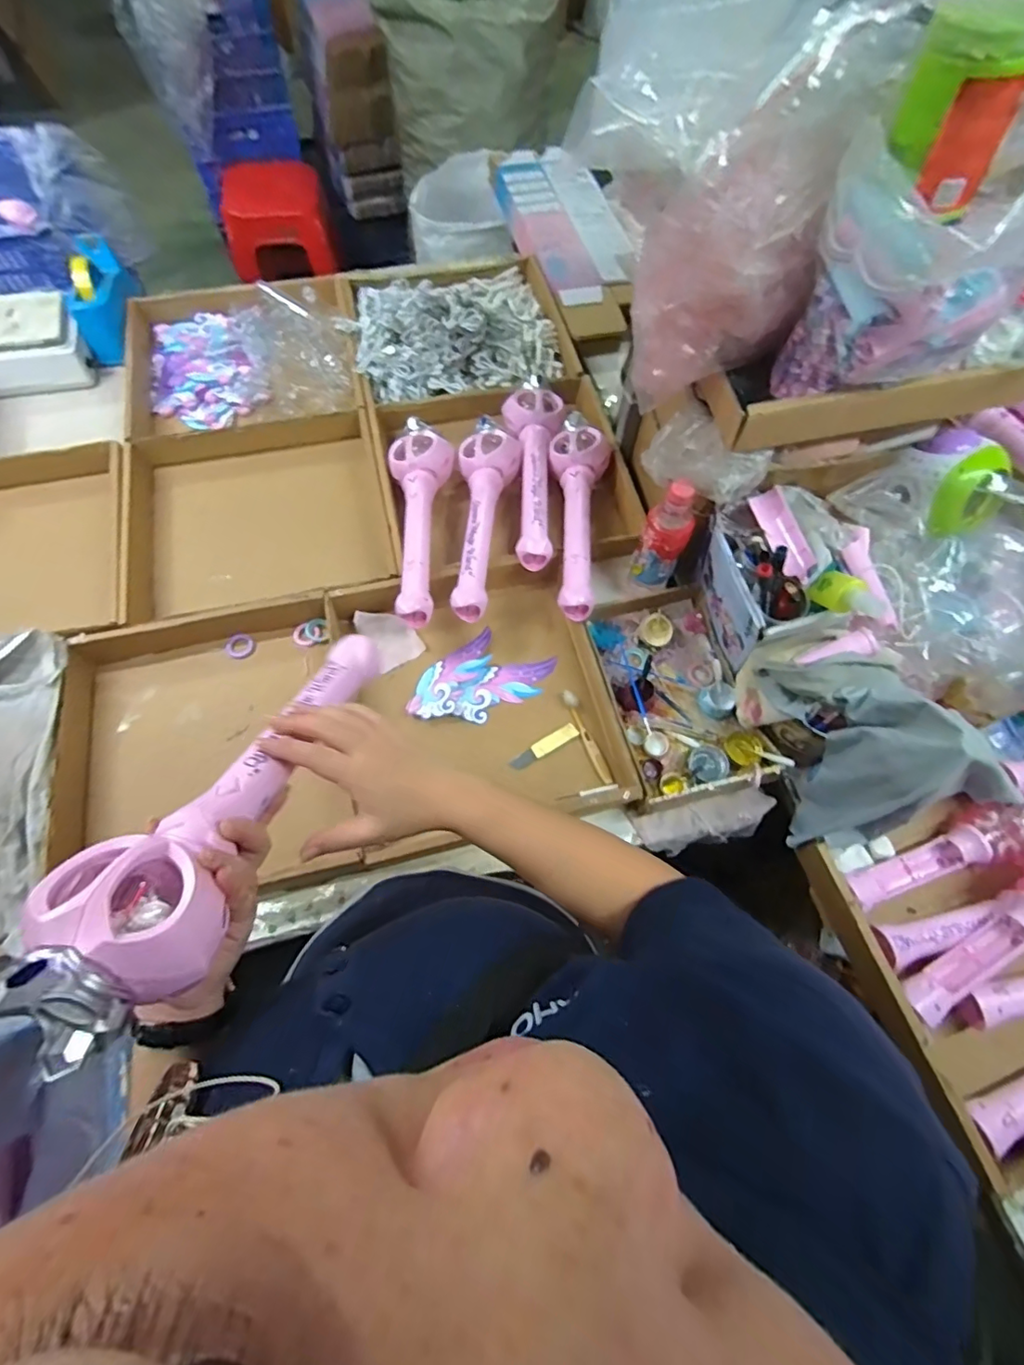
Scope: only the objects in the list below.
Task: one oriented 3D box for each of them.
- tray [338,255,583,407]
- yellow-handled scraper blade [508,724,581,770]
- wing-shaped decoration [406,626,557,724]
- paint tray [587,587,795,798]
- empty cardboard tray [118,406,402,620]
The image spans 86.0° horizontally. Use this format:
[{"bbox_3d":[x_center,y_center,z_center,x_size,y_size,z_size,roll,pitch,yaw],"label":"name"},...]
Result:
[{"bbox_3d":[-0.103,-0.674,0.991,0.375,0.104,0.404,-14,68,-7],"label":"tray"},{"bbox_3d":[0.043,0.087,0.745,0.102,0.007,0.022,-28,71,-13],"label":"yellow-handled scraper blade"},{"bbox_3d":[-0.046,-0.002,0.776,0.199,0.012,0.123,-37,73,-16],"label":"wing-shaped decoration"},{"bbox_3d":[0.226,0.009,0.767,0.187,0.050,0.294,-12,68,-7],"label":"paint tray"},{"bbox_3d":[-0.393,-0.256,0.883,0.384,0.083,0.338,-13,68,-7],"label":"empty cardboard tray"}]

